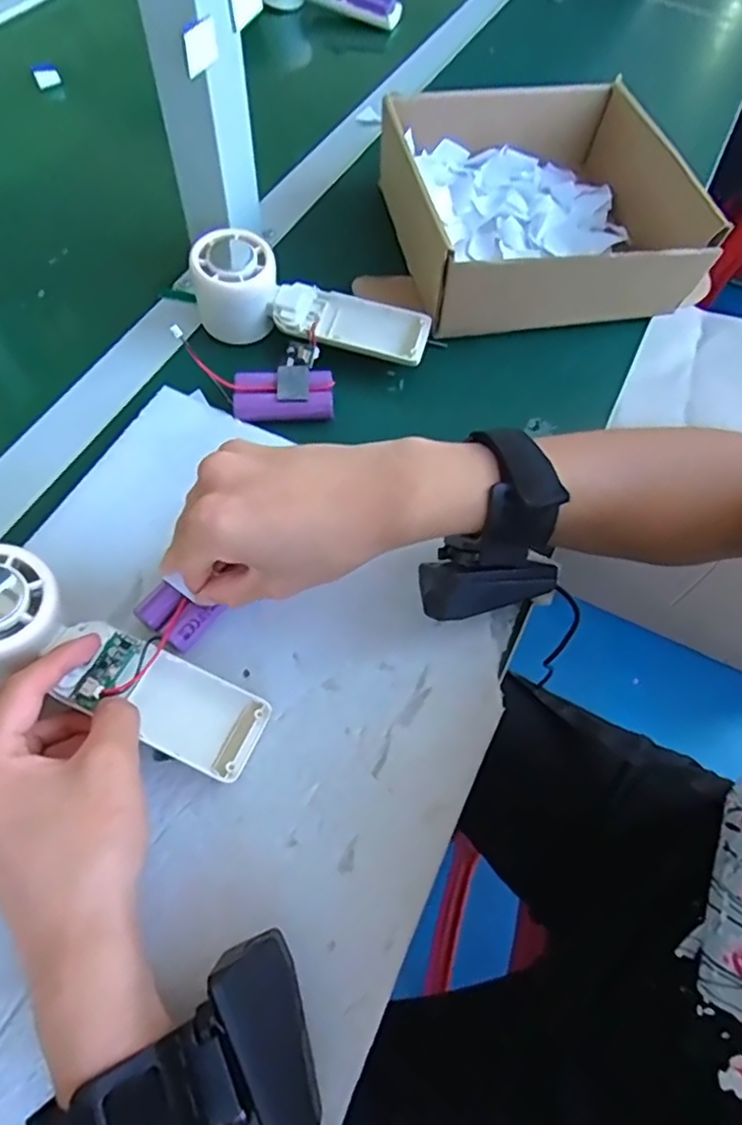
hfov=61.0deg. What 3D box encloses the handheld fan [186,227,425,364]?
[{"bbox_3d":[-0.040,-0.179,0.441,0.160,0.059,0.049,15,63,5],"label":"handheld fan"}]

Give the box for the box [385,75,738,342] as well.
[{"bbox_3d":[0.127,-0.285,0.503,0.209,0.082,0.224,-8,63,-6],"label":"box"}]

